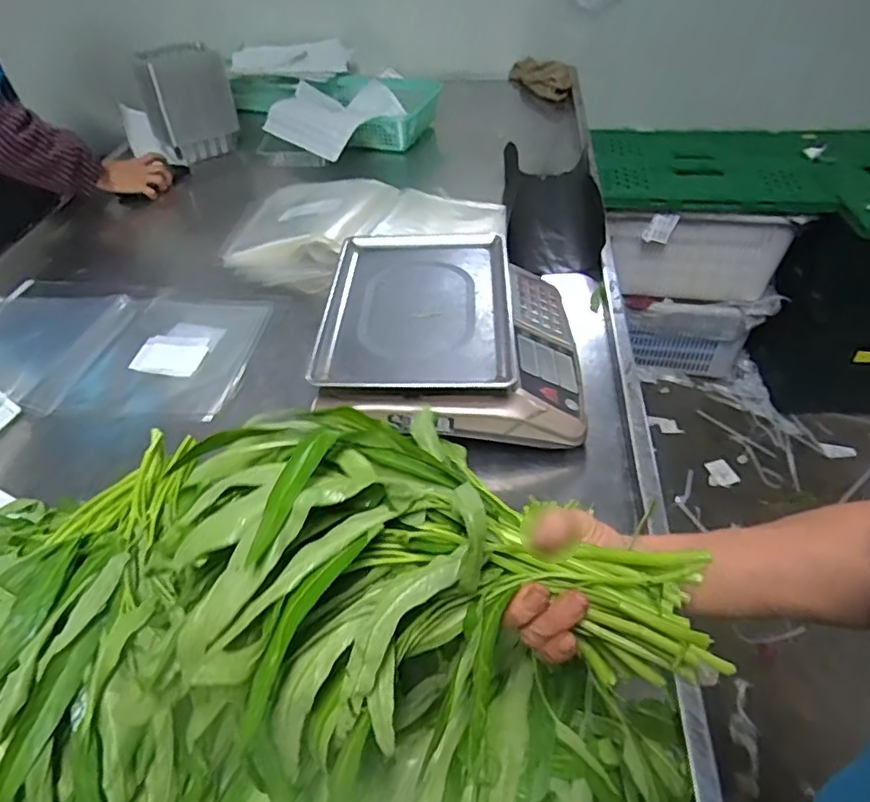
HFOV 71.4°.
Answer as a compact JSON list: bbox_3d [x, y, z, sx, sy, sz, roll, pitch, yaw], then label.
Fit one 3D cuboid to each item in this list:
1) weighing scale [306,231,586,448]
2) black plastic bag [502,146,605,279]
[{"bbox_3d":[0.029,-0.092,0.839,0.319,0.121,0.337,0,45,3],"label":"weighing scale"},{"bbox_3d":[0.216,-0.366,1.147,0.160,0.106,0.358,-1,44,2],"label":"black plastic bag"}]

